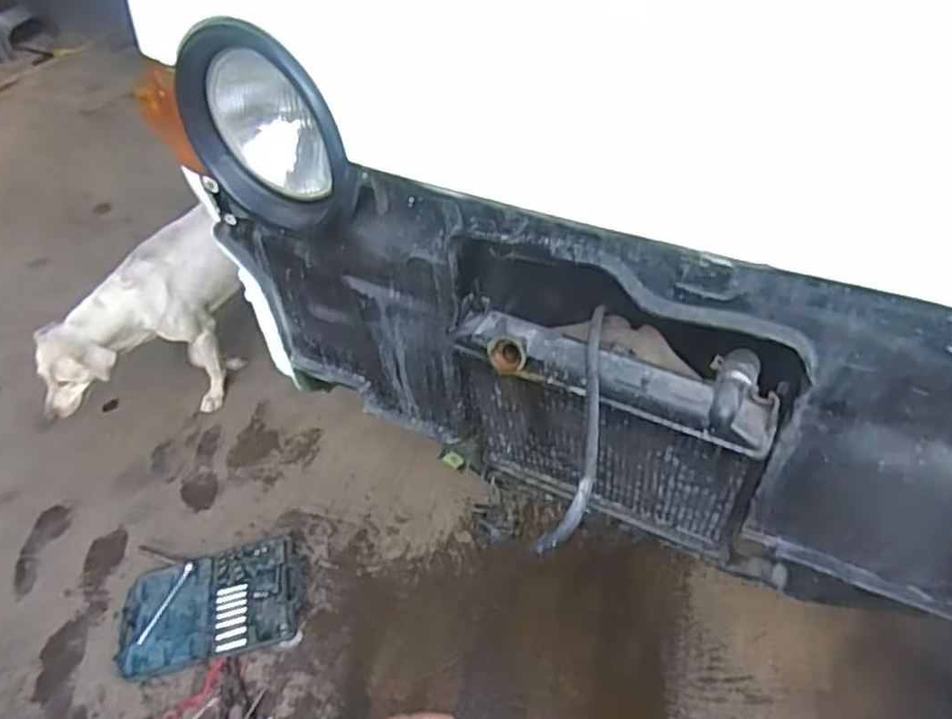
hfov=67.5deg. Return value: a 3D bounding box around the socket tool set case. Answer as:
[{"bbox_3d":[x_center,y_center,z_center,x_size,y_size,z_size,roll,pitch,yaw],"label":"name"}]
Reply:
[{"bbox_3d":[-0.566,0.525,1.533,0.387,0.036,0.231,-14,49,-5],"label":"socket tool set case"}]

